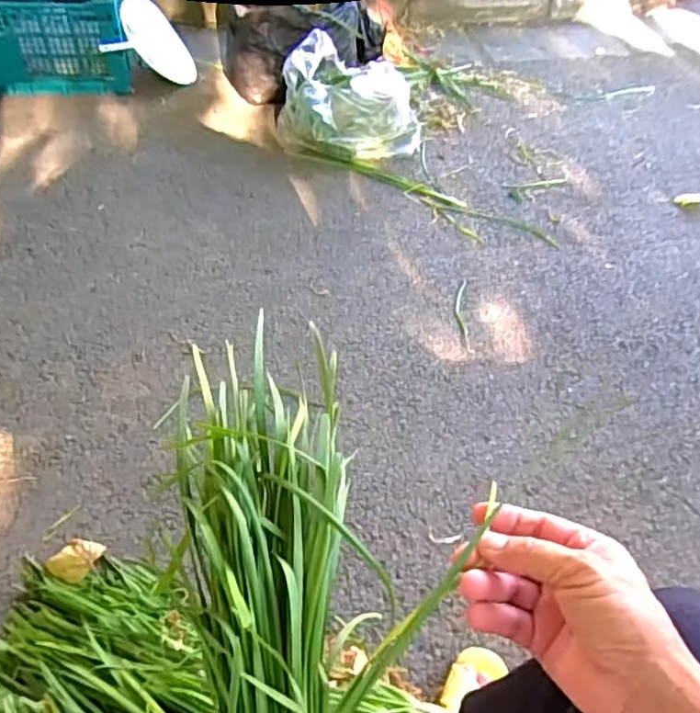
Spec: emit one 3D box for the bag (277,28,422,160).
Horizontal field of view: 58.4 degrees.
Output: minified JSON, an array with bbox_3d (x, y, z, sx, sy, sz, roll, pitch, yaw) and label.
[{"bbox_3d":[0.000,-0.576,1.420,0.260,0.187,0.256,-28,59,-25],"label":"bag"}]

